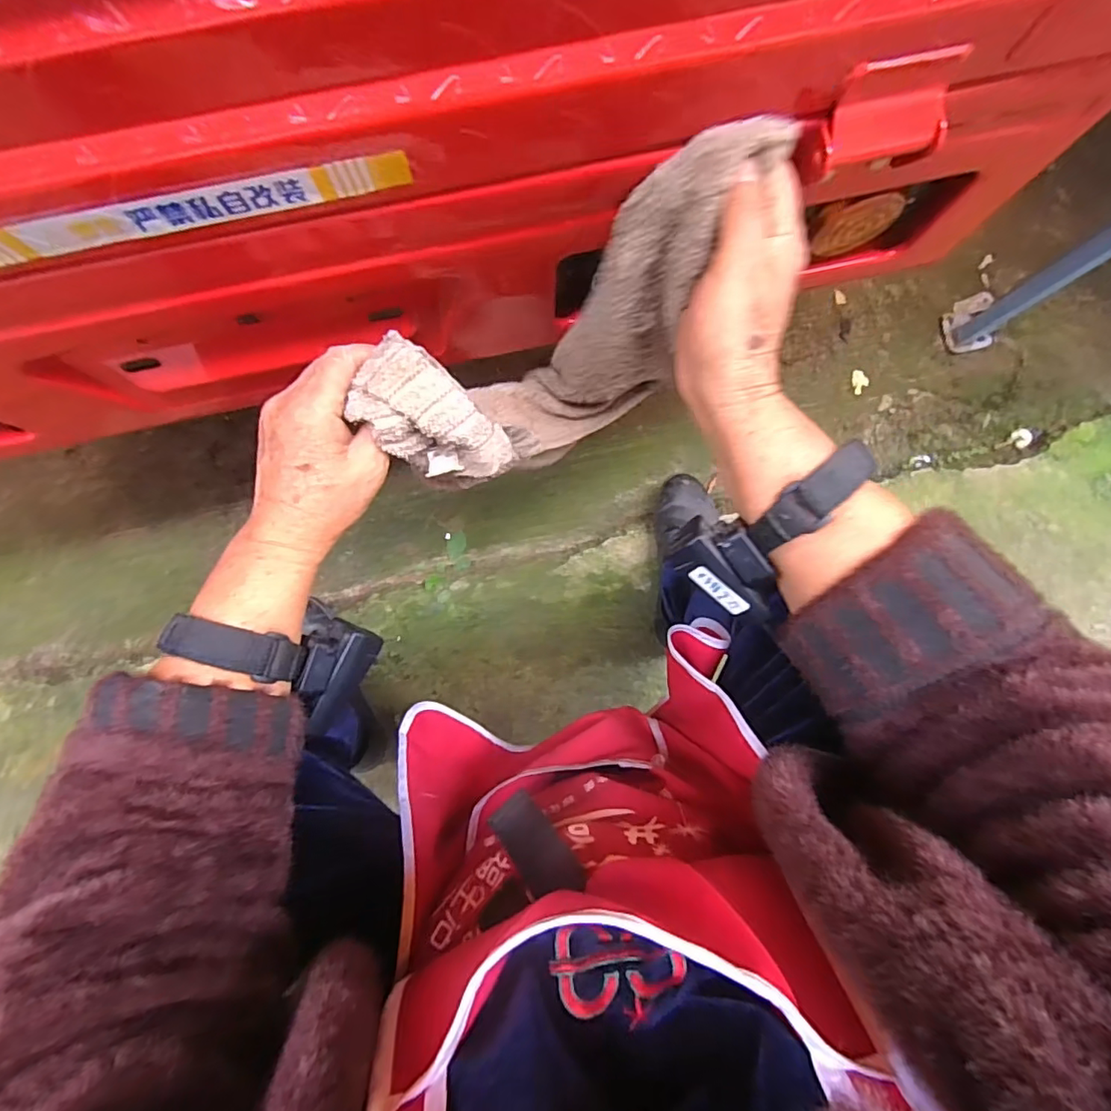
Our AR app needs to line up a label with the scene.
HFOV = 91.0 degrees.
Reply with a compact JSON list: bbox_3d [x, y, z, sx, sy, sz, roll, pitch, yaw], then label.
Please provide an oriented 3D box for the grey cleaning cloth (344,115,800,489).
[{"bbox_3d":[-0.006,-0.140,0.393,0.243,0.268,0.085,-39,90,-2],"label":"grey cleaning cloth"}]

